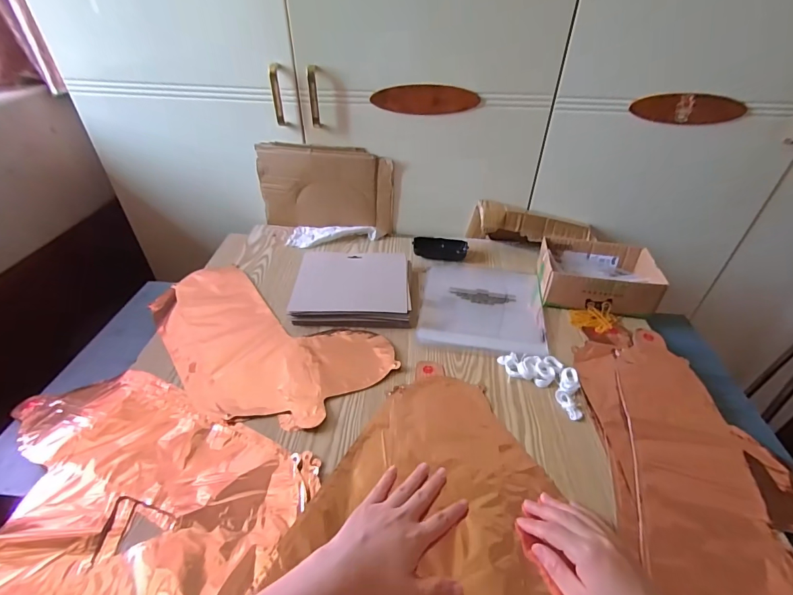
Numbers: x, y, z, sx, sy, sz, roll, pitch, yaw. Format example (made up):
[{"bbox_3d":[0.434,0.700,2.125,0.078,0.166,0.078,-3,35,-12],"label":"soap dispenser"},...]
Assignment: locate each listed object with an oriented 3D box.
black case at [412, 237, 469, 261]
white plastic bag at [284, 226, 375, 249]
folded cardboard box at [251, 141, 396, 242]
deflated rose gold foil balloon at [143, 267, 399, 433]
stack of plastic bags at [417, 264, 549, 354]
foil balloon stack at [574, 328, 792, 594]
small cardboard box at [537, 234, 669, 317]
[{"bbox_3d":[0.090,-0.098,0.802,0.109,0.030,0.045,1,38,0],"label":"black case"},{"bbox_3d":[-0.138,-0.129,0.833,0.180,0.025,0.070,5,38,6],"label":"white plastic bag"},{"bbox_3d":[-0.146,-0.216,0.812,0.273,0.181,0.034,5,38,5],"label":"folded cardboard box"},{"bbox_3d":[-0.231,0.065,0.606,0.420,0.009,0.219,22,43,25],"label":"deflated rose gold foil balloon"},{"bbox_3d":[0.151,0.010,0.695,0.205,0.011,0.225,8,38,9],"label":"stack of plastic bags"},{"bbox_3d":[0.350,0.199,0.445,0.212,0.021,0.431,6,38,6],"label":"foil balloon stack"},{"bbox_3d":[0.350,-0.039,0.699,0.185,0.067,0.148,6,38,6],"label":"small cardboard box"}]

